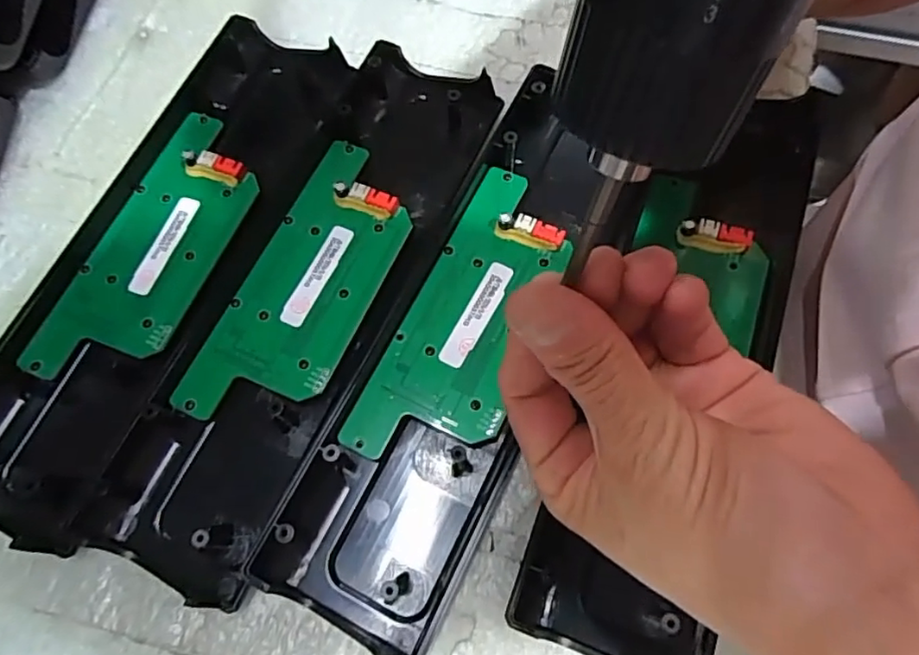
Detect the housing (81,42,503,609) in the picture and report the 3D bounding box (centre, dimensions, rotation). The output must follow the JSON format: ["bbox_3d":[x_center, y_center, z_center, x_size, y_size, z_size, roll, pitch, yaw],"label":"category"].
[{"bbox_3d":[-0.062,-0.018,0.253,0.076,0.020,0.245,20,70,9],"label":"housing"}]

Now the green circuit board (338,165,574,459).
[{"bbox_3d":[0.006,-0.006,0.239,0.050,0.008,0.134,23,71,10],"label":"green circuit board"}]

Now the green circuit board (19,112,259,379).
[{"bbox_3d":[-0.133,-0.036,0.258,0.054,0.012,0.132,20,70,9],"label":"green circuit board"}]

